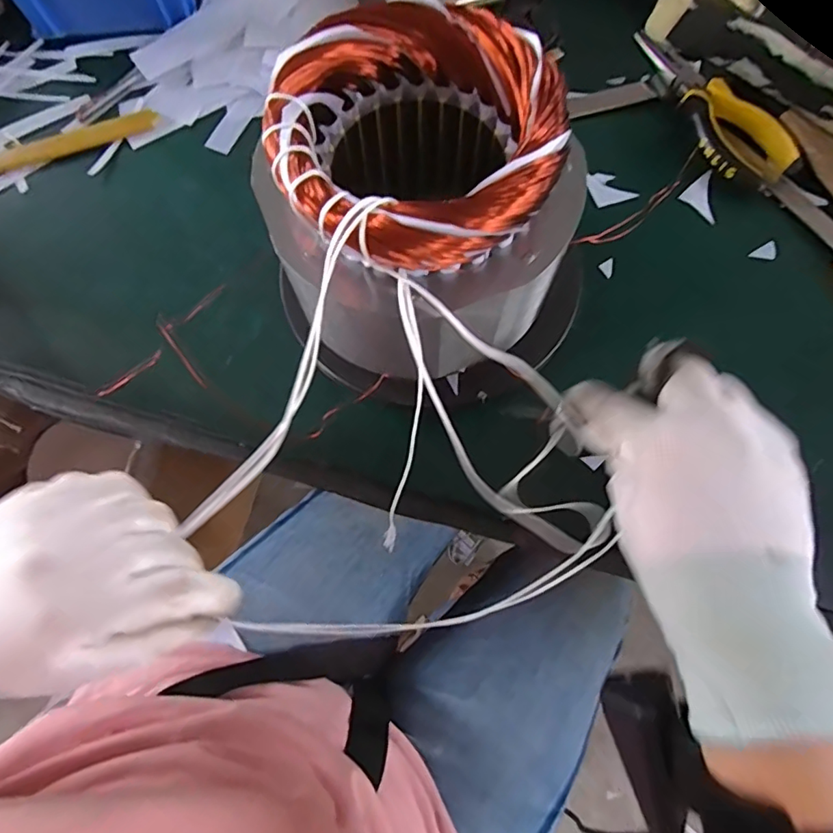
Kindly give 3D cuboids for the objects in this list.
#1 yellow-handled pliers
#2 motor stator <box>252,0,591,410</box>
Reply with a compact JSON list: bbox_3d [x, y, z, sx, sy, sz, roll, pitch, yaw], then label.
[{"bbox_3d":[0.215,-0.229,0.388,0.056,0.016,0.150,-34,76,-7],"label":"yellow-handled pliers"},{"bbox_3d":[-0.001,-0.088,0.281,0.135,0.160,0.149,-15,74,-2],"label":"motor stator"}]

